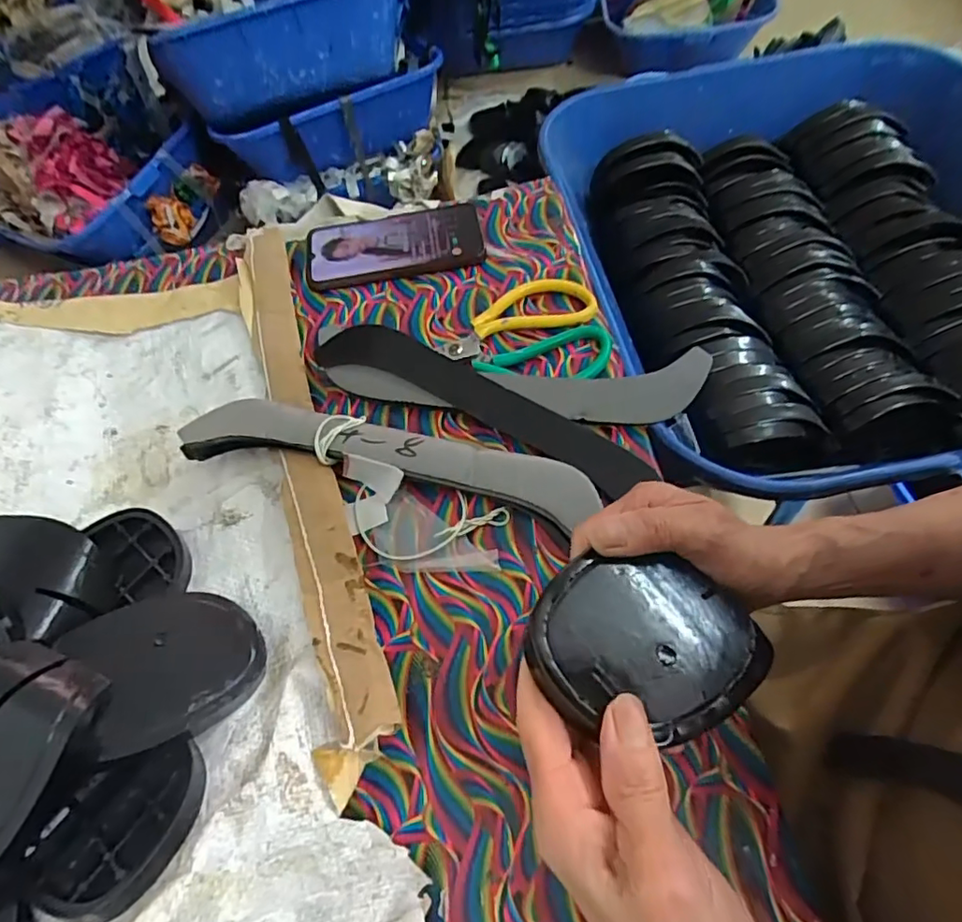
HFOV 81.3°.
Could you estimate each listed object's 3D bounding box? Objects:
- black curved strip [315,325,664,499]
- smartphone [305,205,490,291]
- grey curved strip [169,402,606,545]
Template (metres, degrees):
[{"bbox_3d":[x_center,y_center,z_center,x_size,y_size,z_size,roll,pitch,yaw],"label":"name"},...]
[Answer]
[{"bbox_3d":[-0.004,-0.046,0.414,0.261,0.016,0.050,28,66,19],"label":"black curved strip"},{"bbox_3d":[-0.080,-0.200,0.517,0.160,0.013,0.078,-11,60,-2],"label":"smartphone"},{"bbox_3d":[-0.063,-0.003,0.393,0.280,0.037,0.055,10,61,10],"label":"grey curved strip"}]

